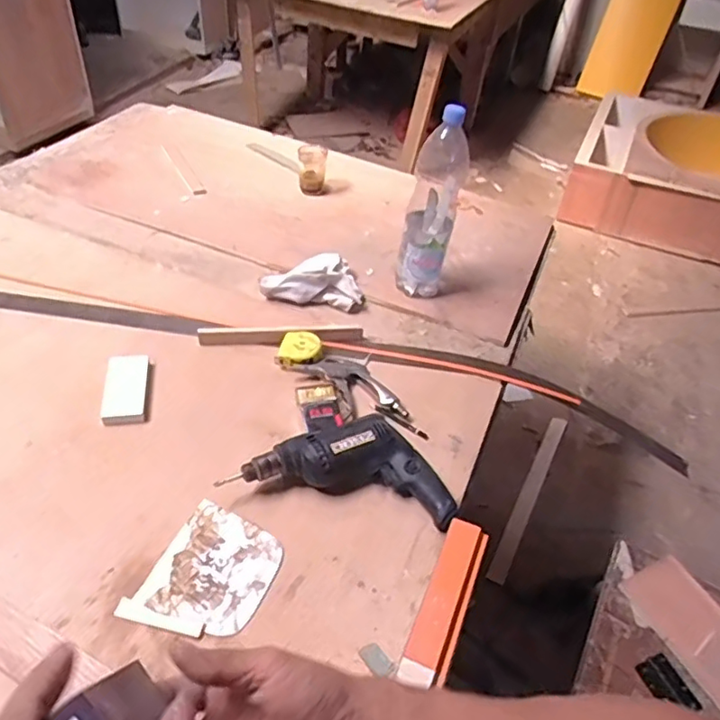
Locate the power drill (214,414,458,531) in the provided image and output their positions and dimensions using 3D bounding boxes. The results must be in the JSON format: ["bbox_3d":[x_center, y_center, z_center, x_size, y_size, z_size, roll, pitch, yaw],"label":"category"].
[{"bbox_3d":[-0.017,0.137,0.806,0.299,0.064,0.138,11,44,4],"label":"power drill"}]

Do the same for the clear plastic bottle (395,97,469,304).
[{"bbox_3d":[0.125,-0.263,1.038,0.082,0.349,0.085,12,44,5],"label":"clear plastic bottle"}]

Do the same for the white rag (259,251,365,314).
[{"bbox_3d":[-0.088,-0.147,1.094,0.184,0.064,0.091,1,44,-6],"label":"white rag"}]

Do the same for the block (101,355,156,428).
[{"bbox_3d":[-0.348,0.042,0.889,0.064,0.017,0.125,-2,44,-10],"label":"block"}]

